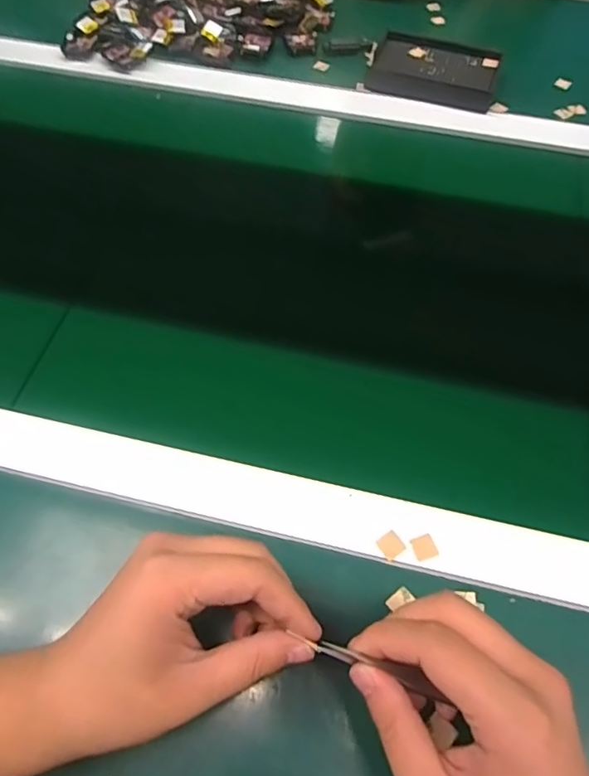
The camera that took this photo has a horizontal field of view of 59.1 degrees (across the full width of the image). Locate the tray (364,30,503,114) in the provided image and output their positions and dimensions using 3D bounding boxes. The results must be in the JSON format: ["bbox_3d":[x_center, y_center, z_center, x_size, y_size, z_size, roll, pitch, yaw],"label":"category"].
[{"bbox_3d":[0.157,-0.355,0.579,0.133,0.020,0.097,17,62,9],"label":"tray"}]

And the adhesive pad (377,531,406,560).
[{"bbox_3d":[0.061,0.097,0.323,0.014,0.004,0.014,-31,67,-18],"label":"adhesive pad"}]

